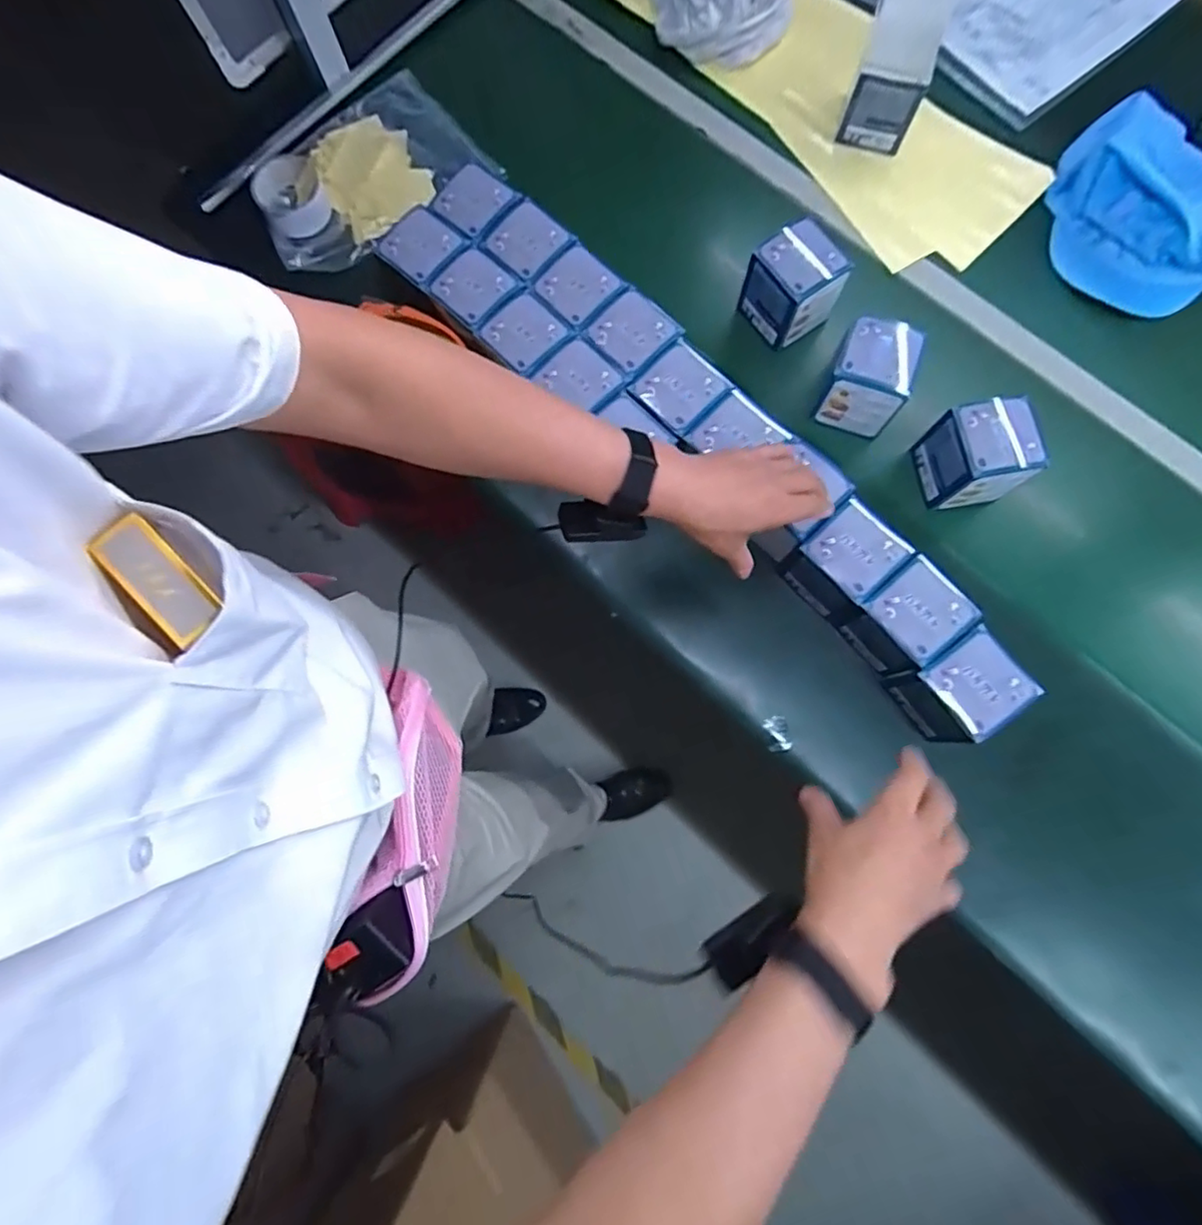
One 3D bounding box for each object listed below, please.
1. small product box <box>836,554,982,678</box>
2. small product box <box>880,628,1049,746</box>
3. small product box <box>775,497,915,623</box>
[{"bbox_3d":[0.306,0.007,0.614,0.094,0.080,0.084,-39,81,-6],"label":"small product box"},{"bbox_3d":[0.351,0.079,0.606,0.089,0.093,0.088,-34,79,-10],"label":"small product box"},{"bbox_3d":[0.249,-0.051,0.633,0.095,0.084,0.083,-40,81,-6],"label":"small product box"}]

